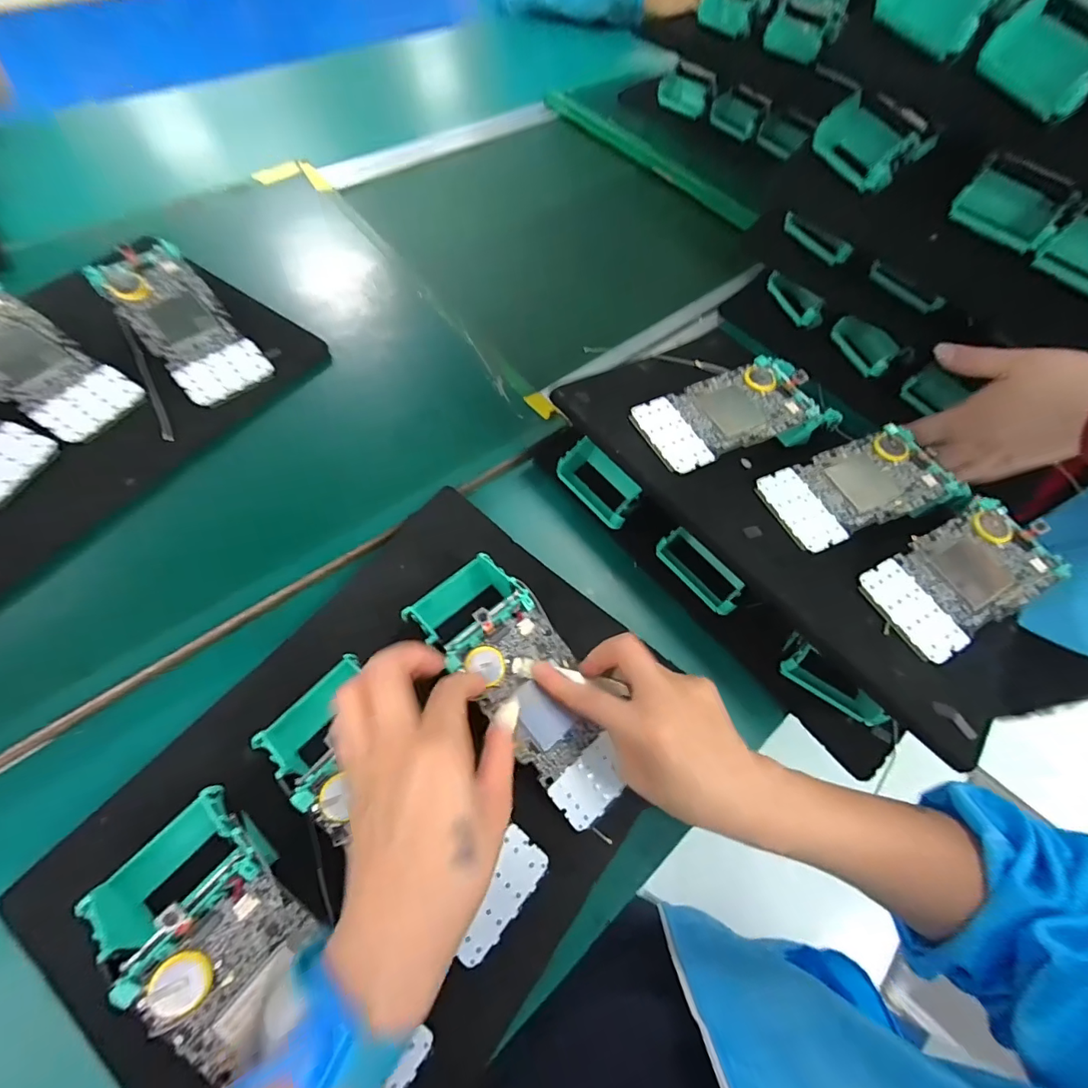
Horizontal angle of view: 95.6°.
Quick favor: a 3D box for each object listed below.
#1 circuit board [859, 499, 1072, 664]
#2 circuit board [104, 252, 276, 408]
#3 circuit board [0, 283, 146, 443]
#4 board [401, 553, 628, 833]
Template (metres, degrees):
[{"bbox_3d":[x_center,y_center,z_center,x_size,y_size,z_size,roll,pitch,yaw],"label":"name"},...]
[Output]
[{"bbox_3d":[0.279,0.021,0.329,0.133,0.009,0.066,-26,68,-17],"label":"circuit board"},{"bbox_3d":[-0.295,-0.180,0.410,0.066,0.012,0.135,-39,91,-16],"label":"circuit board"},{"bbox_3d":[-0.396,-0.141,0.379,0.144,0.014,0.068,37,69,-7],"label":"circuit board"},{"bbox_3d":[-0.015,0.093,0.321,0.070,0.053,0.176,-29,78,-12],"label":"board"}]

